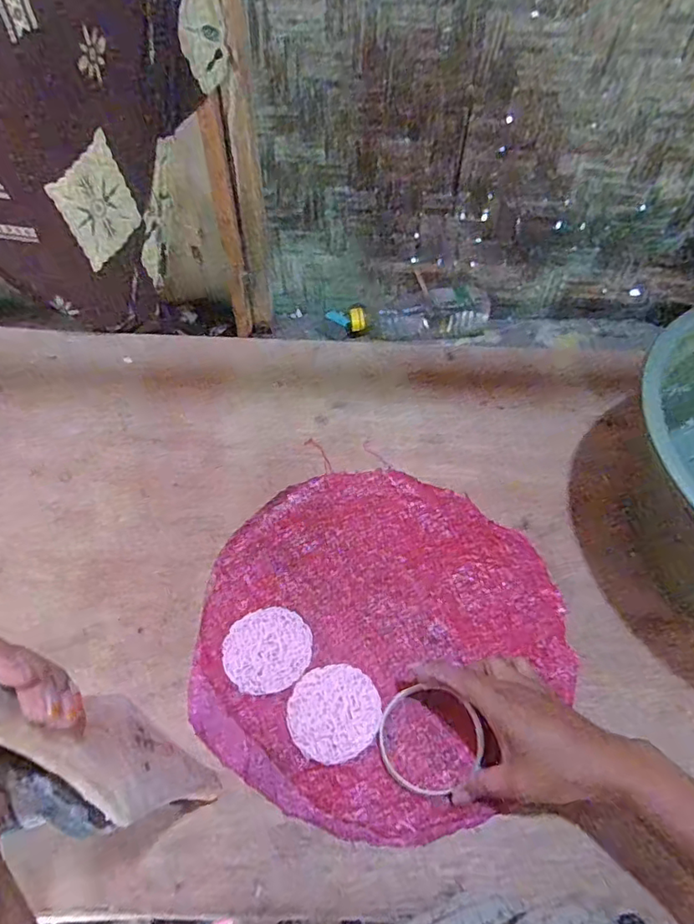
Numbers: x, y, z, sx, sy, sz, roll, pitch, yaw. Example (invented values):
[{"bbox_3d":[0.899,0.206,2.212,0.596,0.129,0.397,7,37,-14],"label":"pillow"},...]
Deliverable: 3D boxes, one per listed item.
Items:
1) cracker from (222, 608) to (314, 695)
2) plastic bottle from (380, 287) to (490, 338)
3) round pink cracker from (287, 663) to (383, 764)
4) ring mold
[{"bbox_3d":[-0.074,0.175,0.528,0.080,0.013,0.075,1,52,-2],"label":"cracker"},{"bbox_3d":[0.139,-0.241,0.917,0.183,0.061,0.050,-1,52,-1],"label":"plastic bottle"},{"bbox_3d":[-0.010,0.219,0.496,0.080,0.013,0.076,1,52,-2],"label":"round pink cracker"},{"bbox_3d":[0.072,0.239,0.490,0.090,0.007,0.087,1,52,-2],"label":"ring mold"}]

